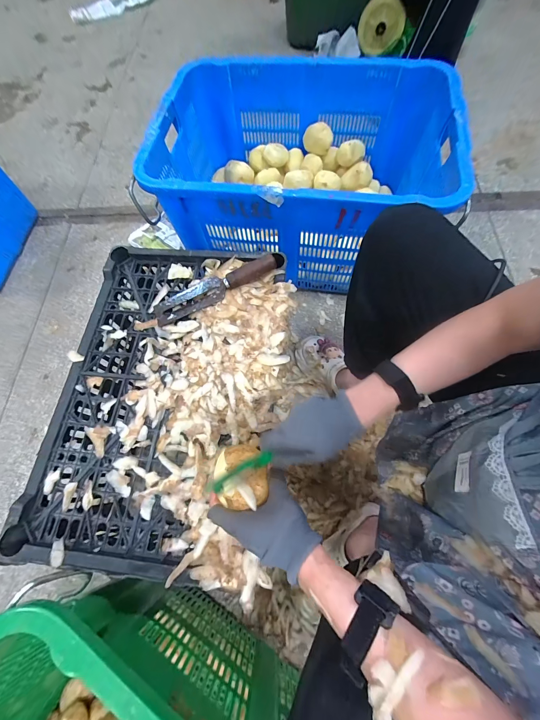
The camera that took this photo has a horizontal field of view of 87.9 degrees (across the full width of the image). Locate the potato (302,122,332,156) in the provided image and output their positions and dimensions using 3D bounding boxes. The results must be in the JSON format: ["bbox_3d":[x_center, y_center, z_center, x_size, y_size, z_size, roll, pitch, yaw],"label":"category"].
[{"bbox_3d":[0.133,-0.615,0.774,0.079,0.087,0.049,8,70,6],"label":"potato"}]

